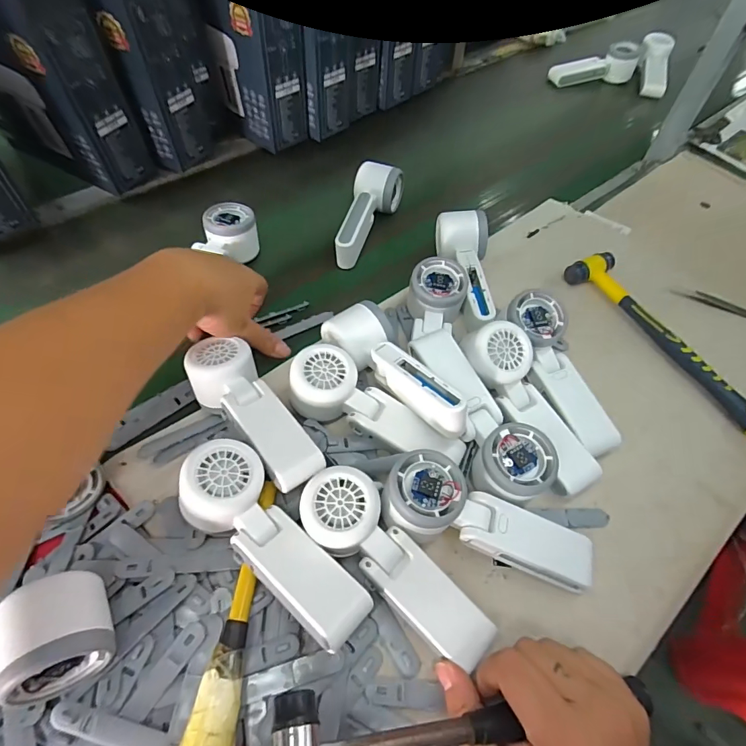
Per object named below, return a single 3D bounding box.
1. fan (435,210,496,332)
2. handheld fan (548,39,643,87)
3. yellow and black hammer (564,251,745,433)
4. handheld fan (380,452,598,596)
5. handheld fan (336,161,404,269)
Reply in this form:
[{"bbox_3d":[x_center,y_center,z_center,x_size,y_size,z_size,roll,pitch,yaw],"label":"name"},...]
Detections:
[{"bbox_3d":[0.105,-0.113,0.491,0.063,0.061,0.138,2,56,-1],"label":"fan"},{"bbox_3d":[0.433,-0.602,0.858,0.172,0.059,0.056,-6,55,-6],"label":"handheld fan"},{"bbox_3d":[0.309,-0.043,0.466,0.058,0.023,0.243,-24,58,-17],"label":"yellow and black hammer"},{"bbox_3d":[0.087,0.114,0.336,0.167,0.034,0.061,24,56,-5],"label":"handheld fan"},{"bbox_3d":[-0.008,-0.207,0.558,0.055,0.054,0.150,14,55,8],"label":"handheld fan"}]

